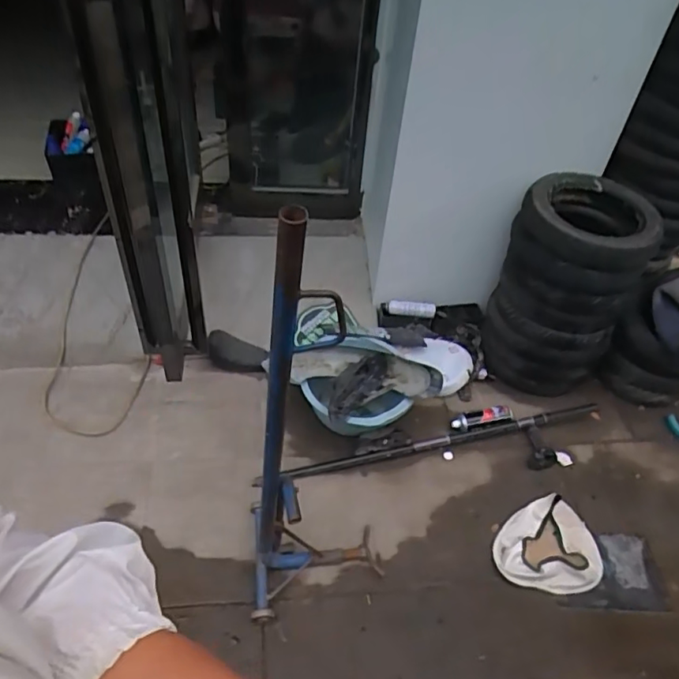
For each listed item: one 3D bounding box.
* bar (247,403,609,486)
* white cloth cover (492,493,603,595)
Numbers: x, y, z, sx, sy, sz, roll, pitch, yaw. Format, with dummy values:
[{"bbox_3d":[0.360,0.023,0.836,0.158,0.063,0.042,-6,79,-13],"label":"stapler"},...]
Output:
[{"bbox_3d":[0.298,0.305,1.630,1.096,0.031,0.041,-9,47,-16],"label":"bar"},{"bbox_3d":[0.553,0.541,1.428,0.287,0.067,0.235,-23,52,-27],"label":"white cloth cover"}]

